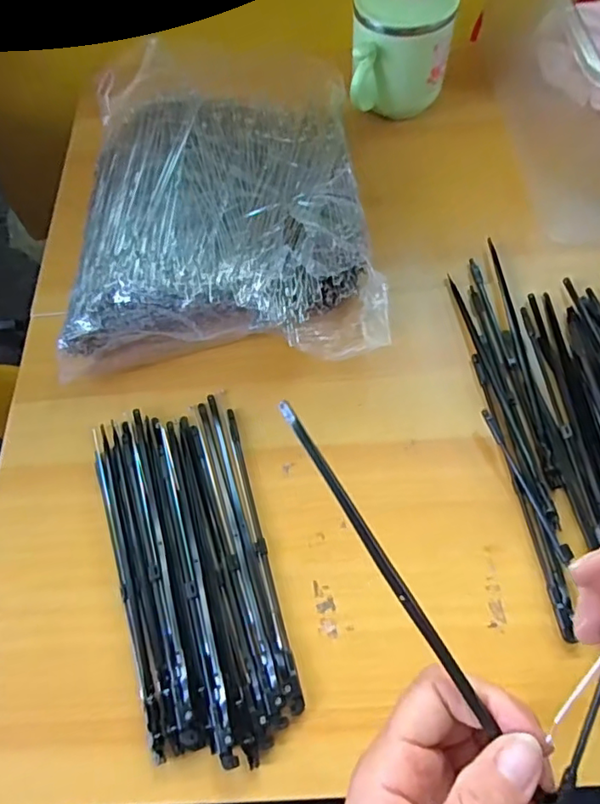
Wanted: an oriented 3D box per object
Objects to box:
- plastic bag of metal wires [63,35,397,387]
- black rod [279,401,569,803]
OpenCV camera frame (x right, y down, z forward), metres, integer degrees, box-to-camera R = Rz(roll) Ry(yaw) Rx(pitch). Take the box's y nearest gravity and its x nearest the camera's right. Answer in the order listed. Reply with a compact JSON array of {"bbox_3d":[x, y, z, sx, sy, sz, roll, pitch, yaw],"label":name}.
[{"bbox_3d":[-0.053,-0.151,0.404,0.209,0.068,0.272,-2,63,2],"label":"plastic bag of metal wires"},{"bbox_3d":[0.043,0.074,0.217,0.010,0.006,0.178,-32,79,-13],"label":"black rod"}]

